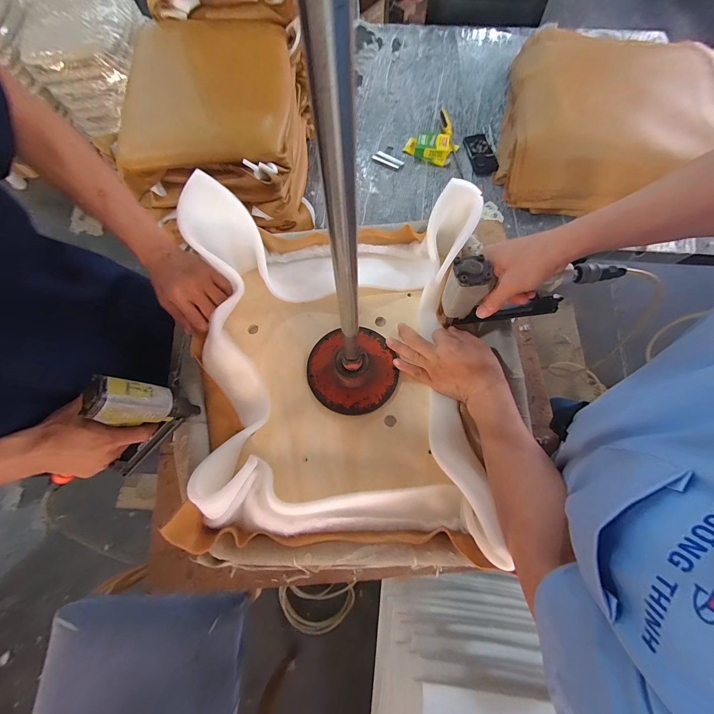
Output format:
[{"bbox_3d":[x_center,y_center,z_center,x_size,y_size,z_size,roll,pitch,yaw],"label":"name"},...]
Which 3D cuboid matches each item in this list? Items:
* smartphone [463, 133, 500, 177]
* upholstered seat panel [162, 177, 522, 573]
[{"bbox_3d":[0.429,-0.711,1.113,0.097,0.017,0.185,-9,72,-2],"label":"smartphone"},{"bbox_3d":[-0.029,0.005,0.458,0.399,0.156,0.508,3,72,1],"label":"upholstered seat panel"}]

